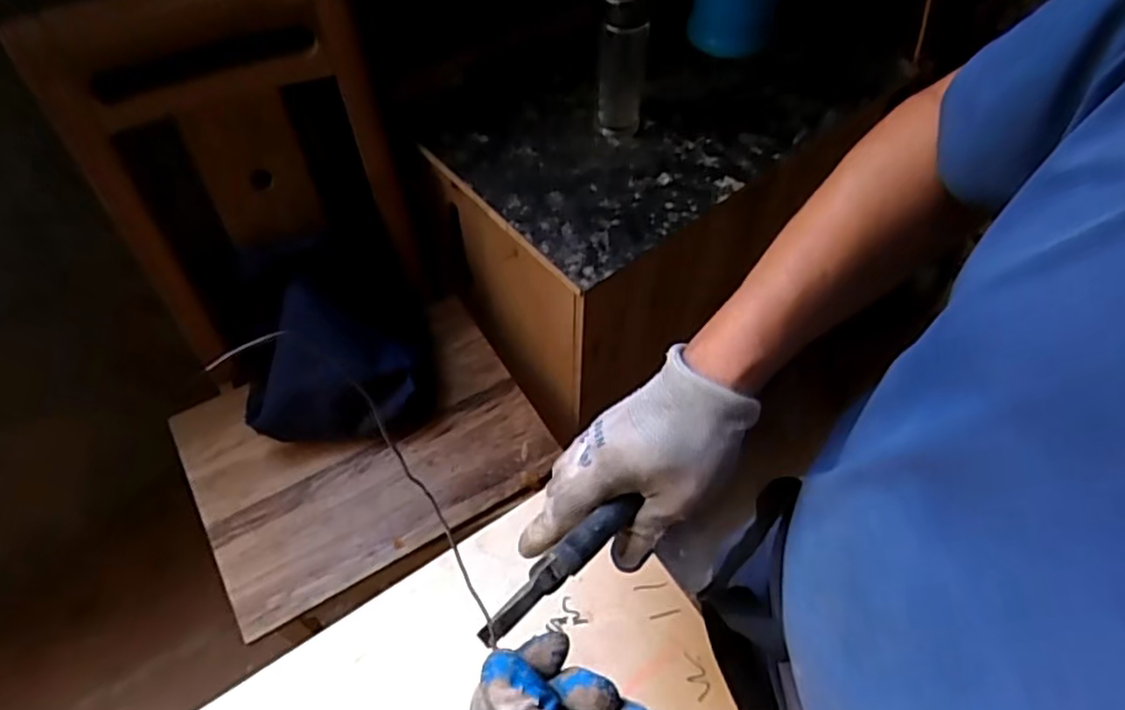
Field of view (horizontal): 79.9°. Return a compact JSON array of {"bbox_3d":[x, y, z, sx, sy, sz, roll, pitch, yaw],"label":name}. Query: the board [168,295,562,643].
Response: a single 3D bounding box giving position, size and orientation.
[{"bbox_3d":[-0.290,0.130,1.002,0.480,0.034,0.346,-27,66,-16],"label":"board"}]

